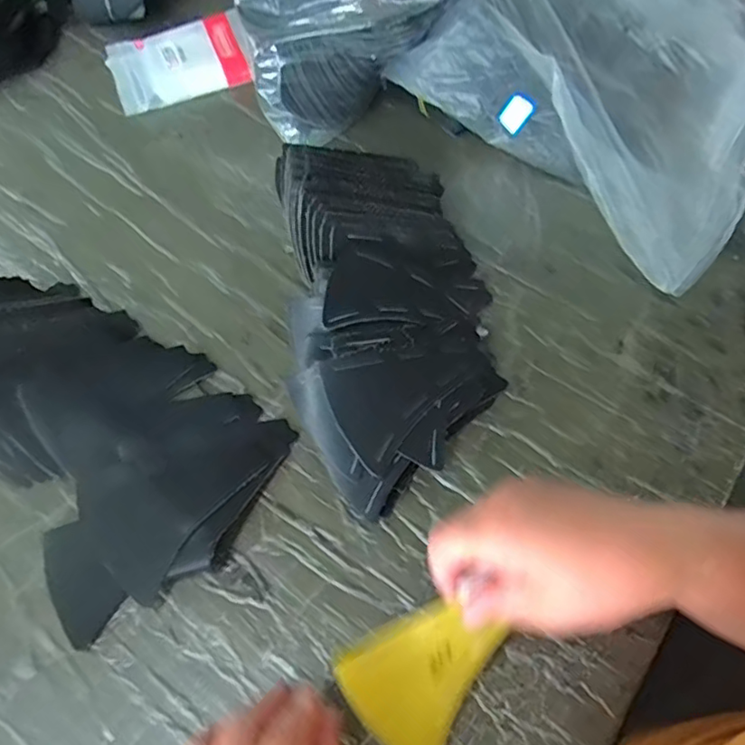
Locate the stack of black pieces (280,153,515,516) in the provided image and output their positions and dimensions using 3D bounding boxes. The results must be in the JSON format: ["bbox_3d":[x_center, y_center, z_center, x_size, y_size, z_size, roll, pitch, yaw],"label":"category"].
[{"bbox_3d":[0.013,-0.059,0.464,0.159,0.087,0.310,-8,56,0],"label":"stack of black pieces"}]

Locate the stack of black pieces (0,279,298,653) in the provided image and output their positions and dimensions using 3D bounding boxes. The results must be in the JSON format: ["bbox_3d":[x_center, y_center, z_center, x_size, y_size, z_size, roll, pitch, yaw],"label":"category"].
[{"bbox_3d":[-0.229,0.022,0.427,0.322,0.060,0.193,33,65,19],"label":"stack of black pieces"}]

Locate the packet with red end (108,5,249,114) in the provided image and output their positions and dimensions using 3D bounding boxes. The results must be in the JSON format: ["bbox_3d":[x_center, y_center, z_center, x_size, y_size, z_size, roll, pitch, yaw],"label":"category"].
[{"bbox_3d":[-0.214,-0.348,0.655,0.149,0.013,0.108,-19,72,-6],"label":"packet with red end"}]

